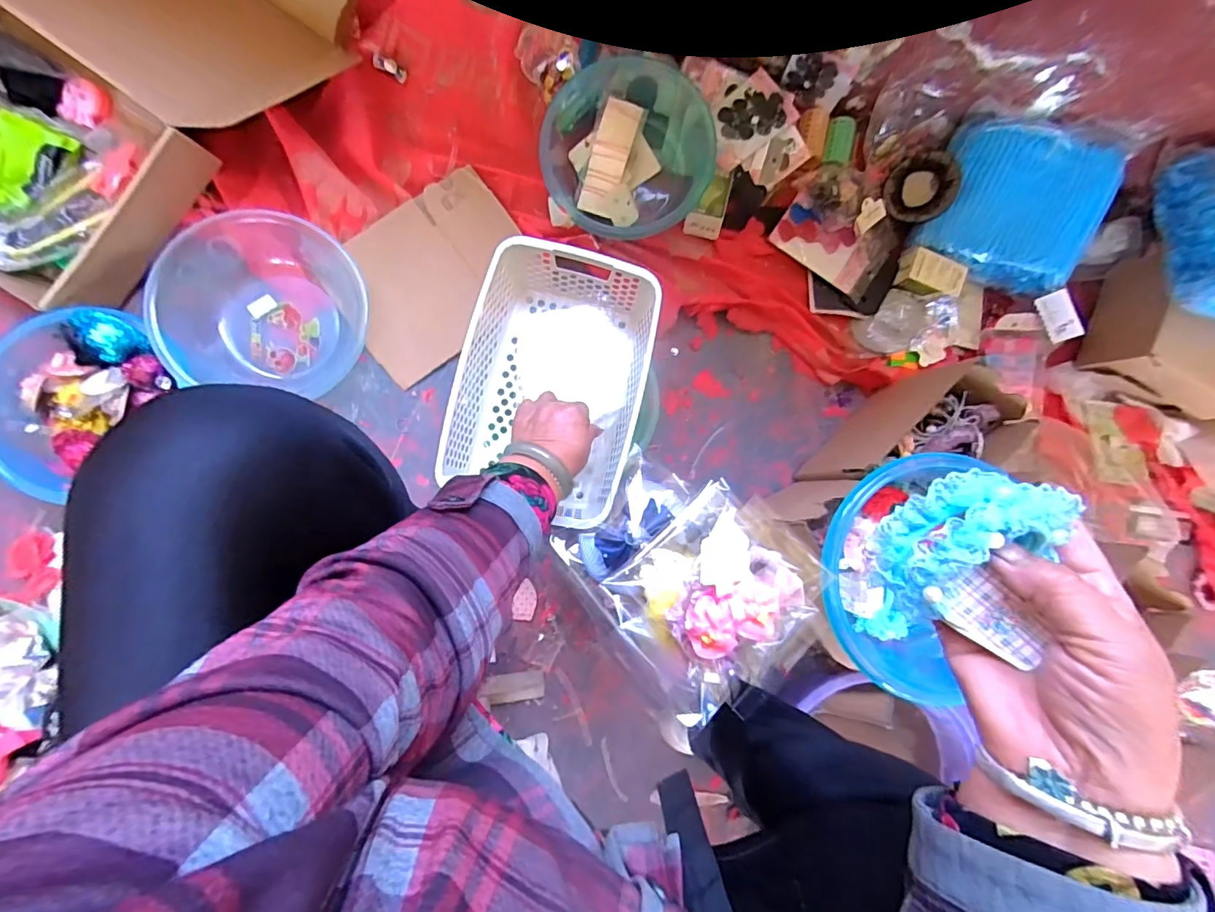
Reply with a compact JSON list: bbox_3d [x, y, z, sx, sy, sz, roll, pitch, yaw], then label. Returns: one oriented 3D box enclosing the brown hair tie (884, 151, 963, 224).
[{"bbox_3d":[0.443,-0.379,0.729,0.092,0.016,0.090,1,92,38],"label":"brown hair tie"}]

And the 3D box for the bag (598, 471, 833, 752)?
[{"bbox_3d":[0.089,0.124,0.452,0.181,0.076,0.152,-41,90,-7],"label":"bag"}]

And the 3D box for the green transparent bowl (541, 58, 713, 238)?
[{"bbox_3d":[0.032,-0.423,0.702,0.222,0.065,0.230,0,90,-5],"label":"green transparent bowl"}]

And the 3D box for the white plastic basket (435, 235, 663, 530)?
[{"bbox_3d":[-0.062,-0.087,0.608,0.194,0.108,0.284,14,89,-5],"label":"white plastic basket"}]

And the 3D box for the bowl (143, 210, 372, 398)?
[{"bbox_3d":[-0.414,-0.187,0.648,0.226,0.081,0.209,0,90,-5],"label":"bowl"}]

